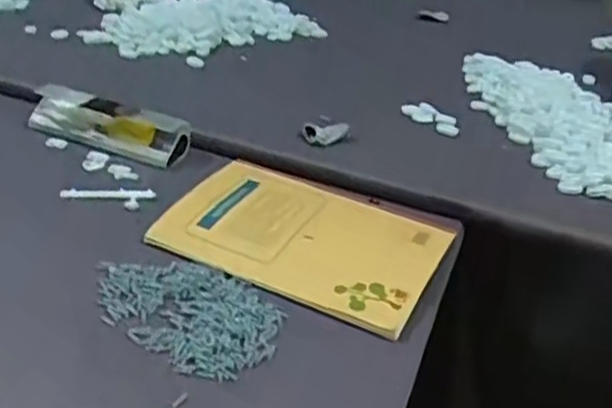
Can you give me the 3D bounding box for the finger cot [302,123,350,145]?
[{"bbox_3d":[0.020,-0.069,0.693,0.047,0.022,0.015,-5,25,23],"label":"finger cot"}]

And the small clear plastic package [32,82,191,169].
[{"bbox_3d":[-0.188,-0.077,0.677,0.156,0.036,0.048,17,32,15],"label":"small clear plastic package"}]

